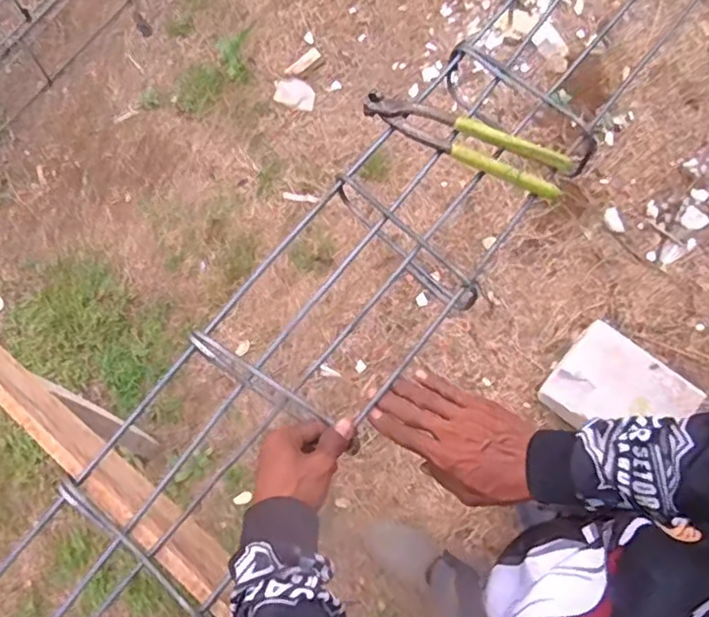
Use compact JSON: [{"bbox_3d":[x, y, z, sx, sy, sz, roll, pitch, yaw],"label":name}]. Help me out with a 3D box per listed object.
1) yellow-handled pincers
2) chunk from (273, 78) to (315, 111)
[{"bbox_3d":[0.114,-0.177,0.643,0.219,0.029,0.051,27,78,9],"label":"yellow-handled pincers"},{"bbox_3d":[-0.148,-0.535,1.559,0.101,0.014,0.072,11,78,3],"label":"chunk"}]

